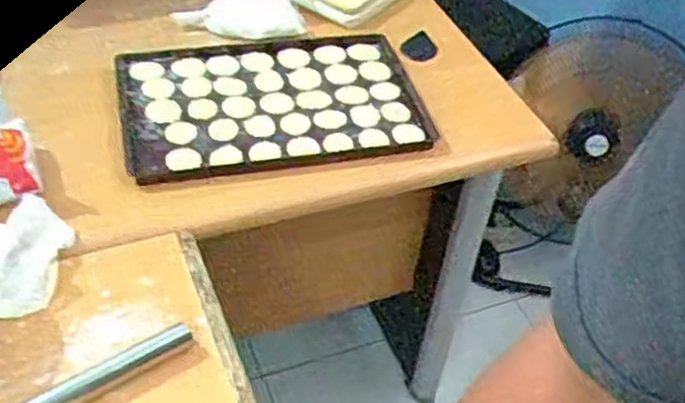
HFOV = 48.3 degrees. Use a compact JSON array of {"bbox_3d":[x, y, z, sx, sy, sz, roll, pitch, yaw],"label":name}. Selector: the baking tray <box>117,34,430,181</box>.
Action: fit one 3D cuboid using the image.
[{"bbox_3d":[-0.087,-0.132,0.965,0.367,0.019,0.240,-7,45,-14],"label":"baking tray"}]

